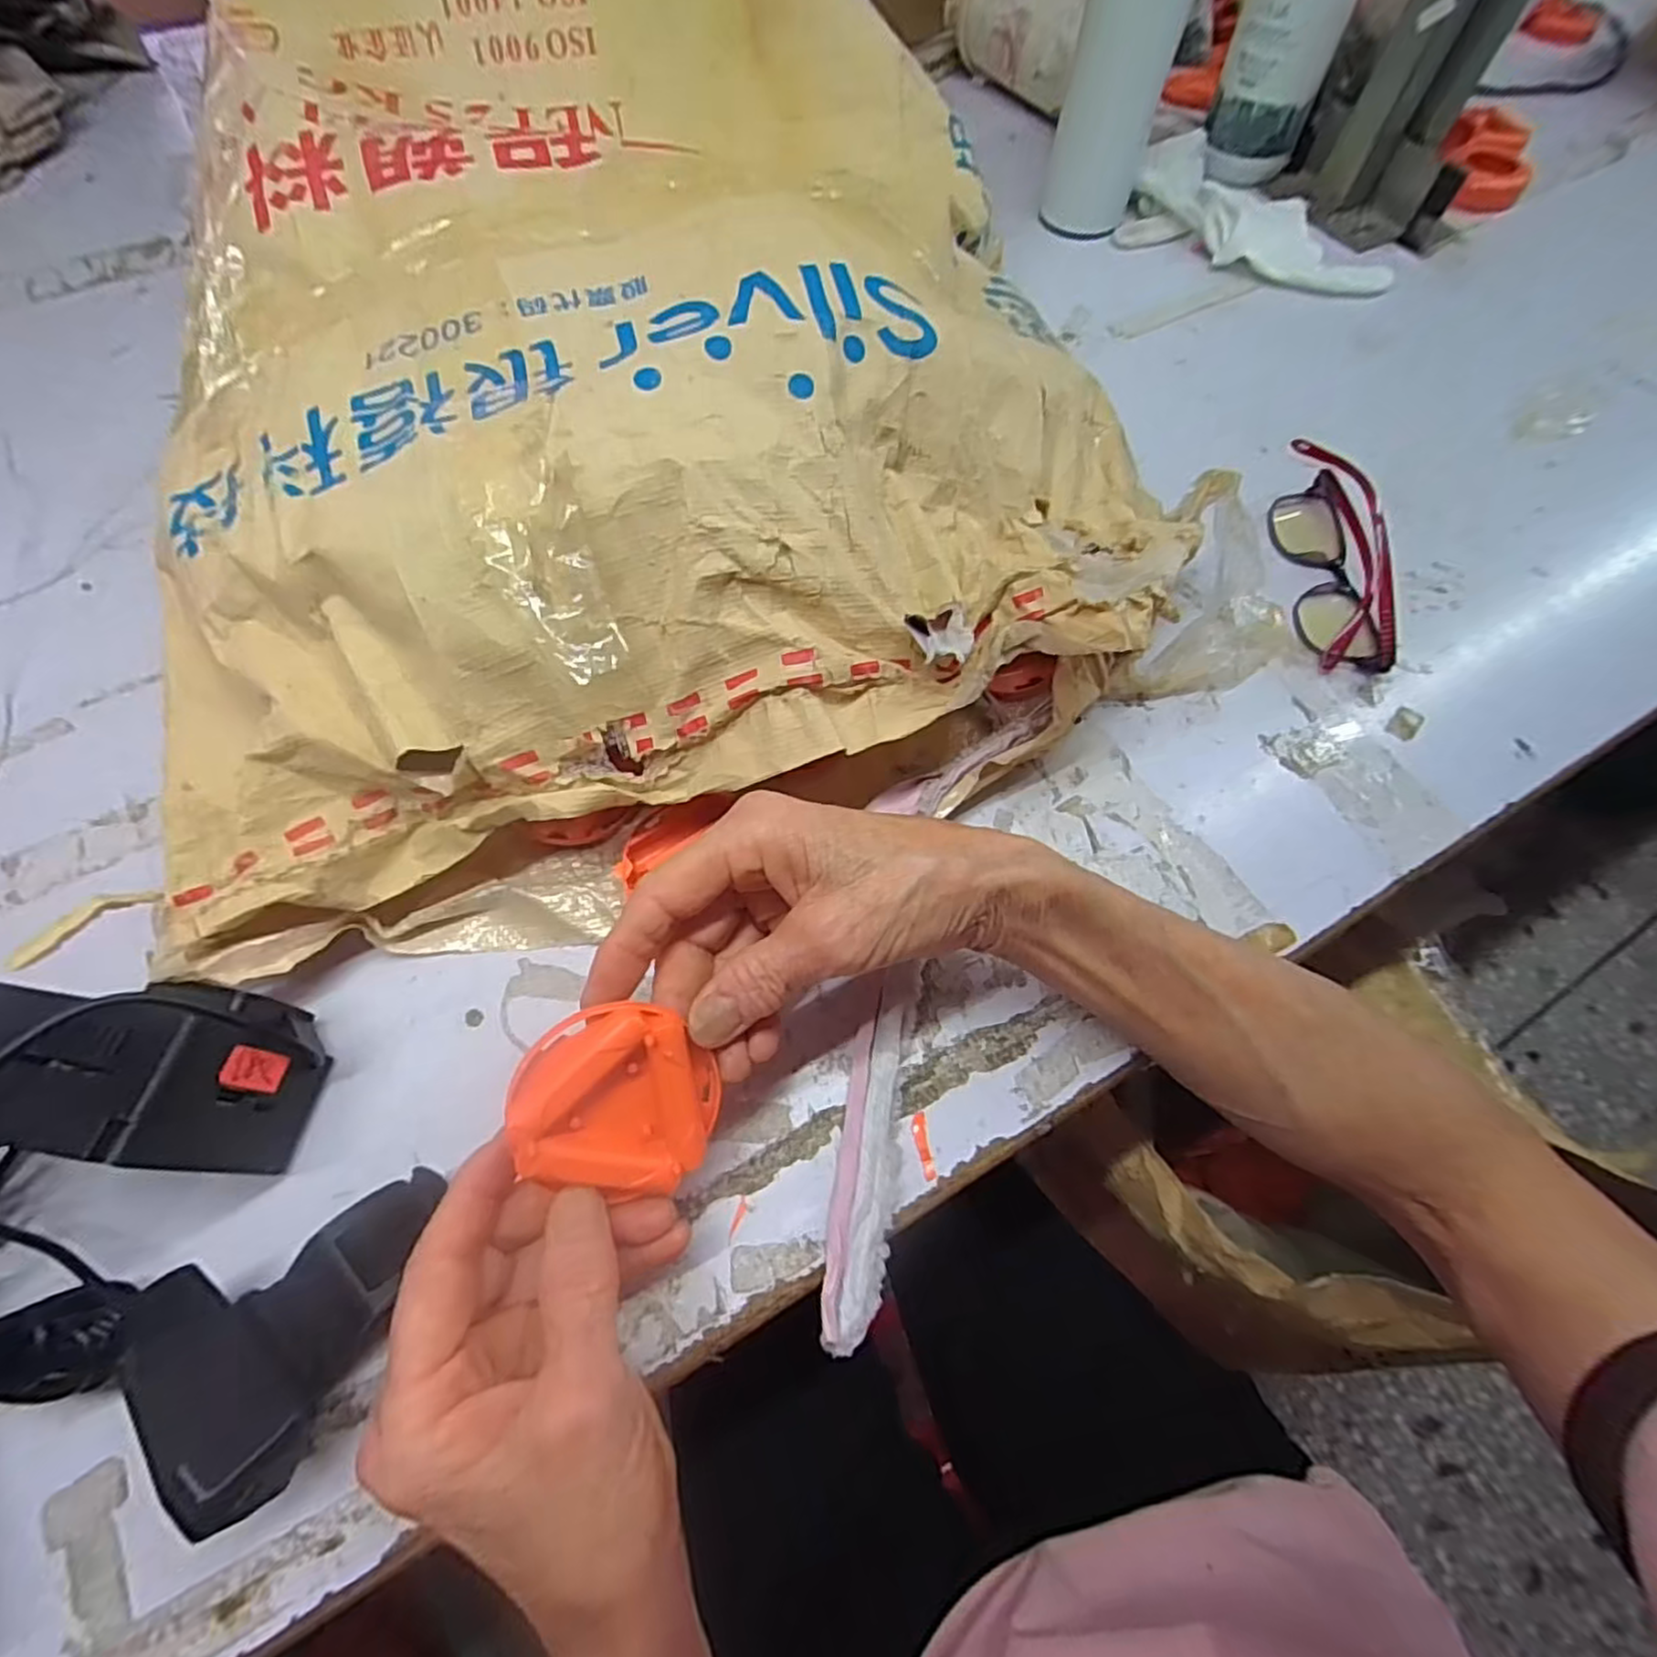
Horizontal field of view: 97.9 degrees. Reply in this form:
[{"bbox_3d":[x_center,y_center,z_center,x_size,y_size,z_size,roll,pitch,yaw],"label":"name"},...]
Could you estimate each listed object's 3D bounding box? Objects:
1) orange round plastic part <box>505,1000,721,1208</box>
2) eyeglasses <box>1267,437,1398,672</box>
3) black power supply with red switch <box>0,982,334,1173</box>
[{"bbox_3d":[-0.066,0.087,0.226,0.056,0.016,0.058,-30,106,-14],"label":"orange round plastic part"},{"bbox_3d":[0.264,-0.145,0.374,0.034,0.043,0.131,4,64,2],"label":"eyeglasses"},{"bbox_3d":[-0.233,0.084,0.249,0.078,0.077,0.059,6,64,3],"label":"black power supply with red switch"}]

